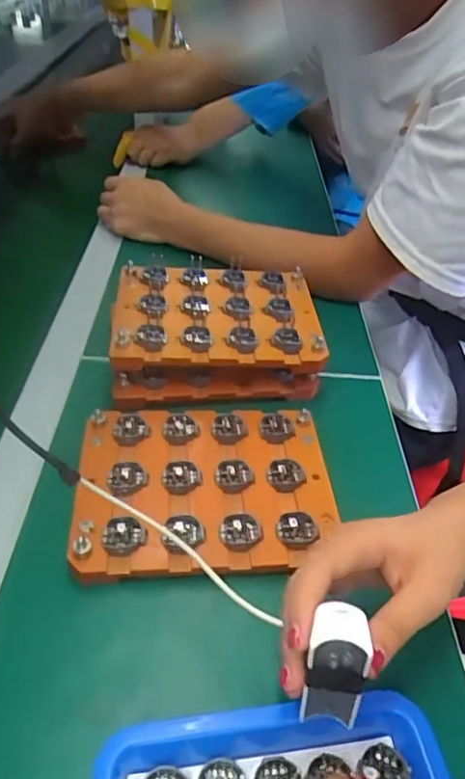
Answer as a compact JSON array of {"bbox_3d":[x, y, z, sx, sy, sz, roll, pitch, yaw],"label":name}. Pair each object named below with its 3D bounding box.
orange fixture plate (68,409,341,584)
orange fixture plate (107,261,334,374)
[{"bbox_3d":[-0.019,0.072,0.425,0.186,0.024,0.144,-1,42,-6],"label":"orange fixture plate"},{"bbox_3d":[-0.016,-0.070,0.530,0.189,0.027,0.142,1,42,-5],"label":"orange fixture plate"}]

